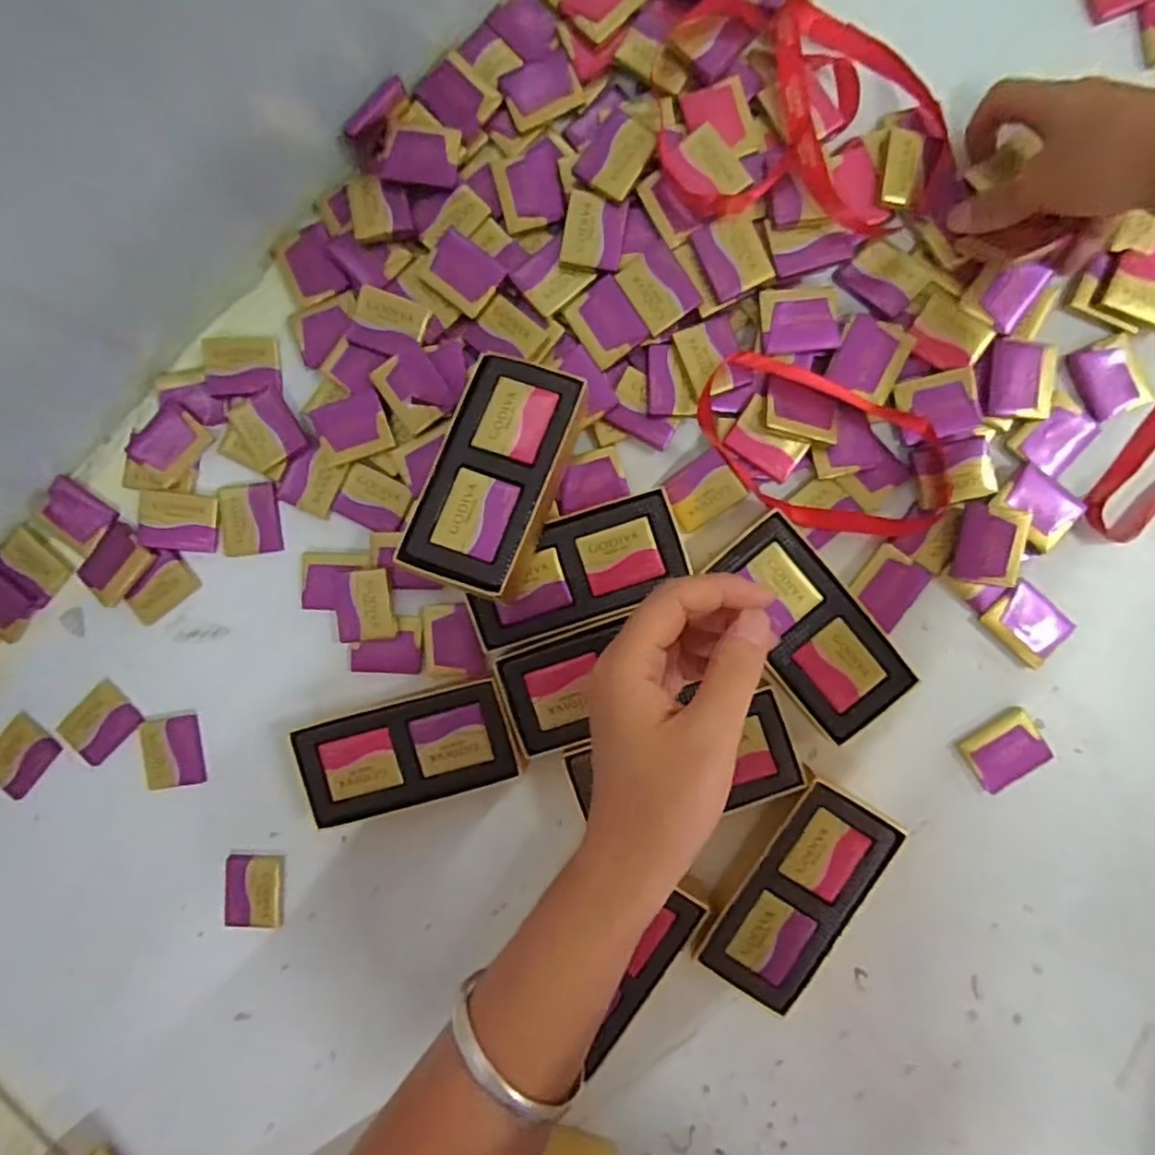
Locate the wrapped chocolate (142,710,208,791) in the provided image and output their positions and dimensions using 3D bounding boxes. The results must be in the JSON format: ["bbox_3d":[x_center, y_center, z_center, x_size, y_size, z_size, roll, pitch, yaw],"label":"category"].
[{"bbox_3d":[-0.233,0.100,0.385,0.029,0.013,0.042,-6,92,3],"label":"wrapped chocolate"}]

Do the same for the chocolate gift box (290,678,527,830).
[{"bbox_3d":[-0.089,0.093,0.365,0.114,0.034,0.056,-16,91,3],"label":"chocolate gift box"}]

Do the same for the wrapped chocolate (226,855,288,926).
[{"bbox_3d":[-0.187,0.181,0.386,0.034,0.010,0.039,2,92,3],"label":"wrapped chocolate"}]

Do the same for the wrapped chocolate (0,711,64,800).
[{"bbox_3d":[-0.325,0.103,0.388,0.032,0.007,0.045,41,94,1],"label":"wrapped chocolate"}]

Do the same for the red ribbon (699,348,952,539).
[{"bbox_3d":[0.128,-0.062,0.343,0.141,0.013,0.073,21,93,2],"label":"red ribbon"}]

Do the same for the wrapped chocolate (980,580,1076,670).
[{"bbox_3d":[0.242,0.025,0.358,0.040,0.004,0.033,43,94,1],"label":"wrapped chocolate"}]

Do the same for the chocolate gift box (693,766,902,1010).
[{"bbox_3d":[0.112,0.160,0.352,0.059,0.033,0.110,32,93,1],"label":"chocolate gift box"}]

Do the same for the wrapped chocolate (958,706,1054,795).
[{"bbox_3d":[0.231,0.093,0.360,0.041,0.005,0.034,-32,90,4],"label":"wrapped chocolate"}]

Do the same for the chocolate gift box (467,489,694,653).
[{"bbox_3d":[0.000,-0.003,0.357,0.112,0.027,0.054,-18,91,3],"label":"chocolate gift box"}]

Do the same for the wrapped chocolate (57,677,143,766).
[{"bbox_3d":[-0.278,0.085,0.387,0.032,0.004,0.043,44,94,1],"label":"wrapped chocolate"}]

